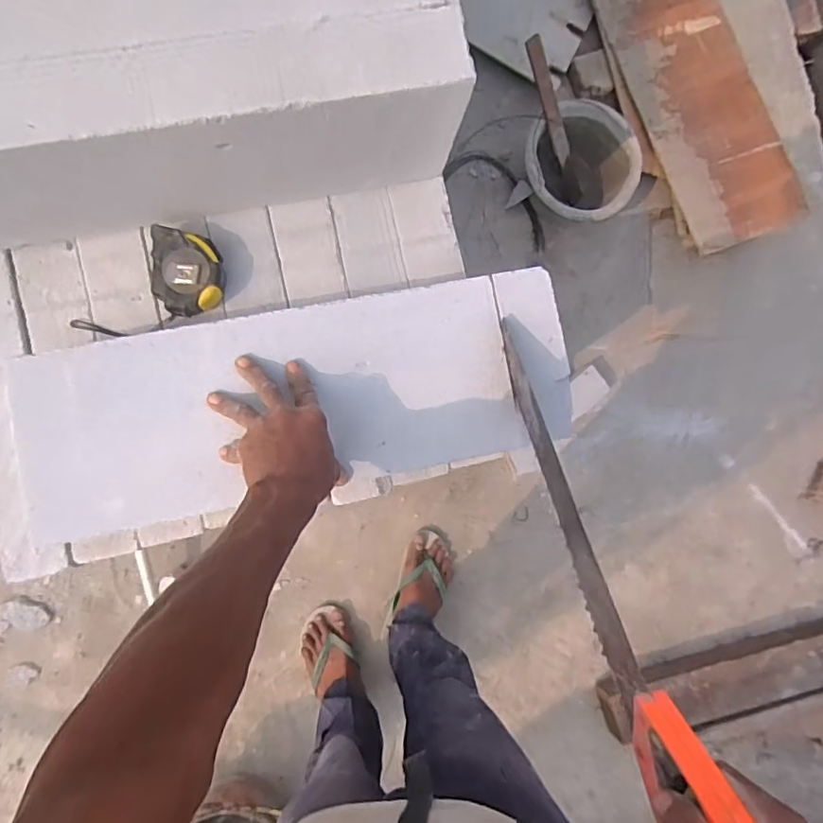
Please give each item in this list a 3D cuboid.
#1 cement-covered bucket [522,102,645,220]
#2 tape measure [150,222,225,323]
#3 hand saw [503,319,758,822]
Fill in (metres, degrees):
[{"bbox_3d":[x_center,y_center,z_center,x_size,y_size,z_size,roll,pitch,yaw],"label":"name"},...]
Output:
[{"bbox_3d":[0.366,-0.548,1.338,0.250,0.183,0.245,0,86,-6],"label":"cement-covered bucket"},{"bbox_3d":[-0.260,-0.161,0.674,0.076,0.041,0.103,-2,86,-6],"label":"tape measure"},{"bbox_3d":[0.153,0.110,0.524,0.021,0.108,0.473,-8,49,-6],"label":"hand saw"}]

